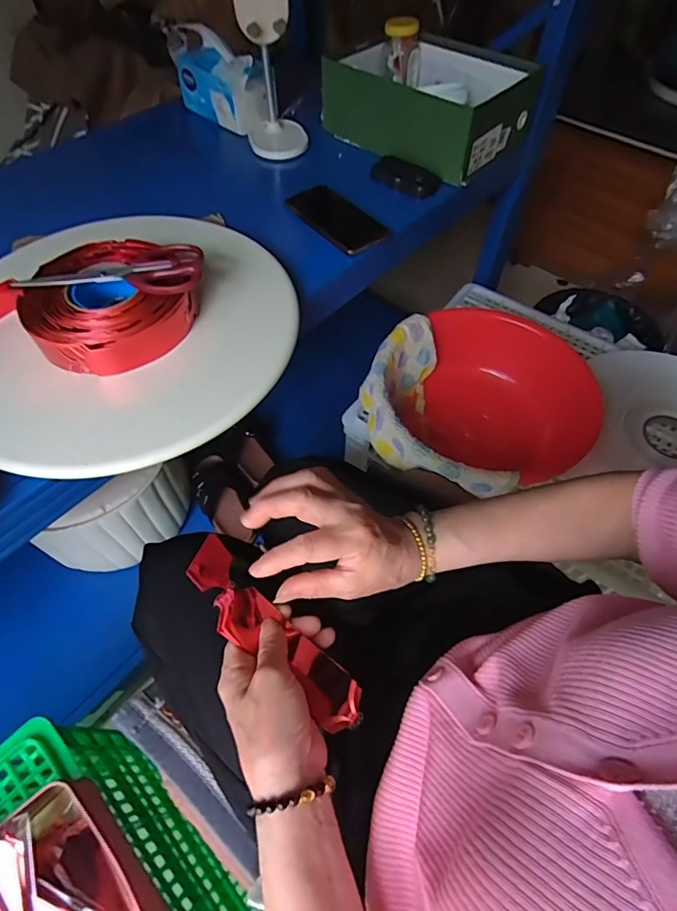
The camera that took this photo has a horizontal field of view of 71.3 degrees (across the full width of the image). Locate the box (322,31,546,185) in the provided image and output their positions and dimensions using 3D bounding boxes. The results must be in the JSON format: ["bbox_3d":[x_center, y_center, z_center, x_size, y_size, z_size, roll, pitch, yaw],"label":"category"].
[{"bbox_3d":[0.154,-0.605,0.806,0.306,0.108,0.231,37,65,21],"label":"box"}]

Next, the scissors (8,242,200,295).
[{"bbox_3d":[-0.250,-0.209,0.526,0.201,0.014,0.073,2,58,1],"label":"scissors"}]

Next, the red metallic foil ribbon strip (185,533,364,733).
[{"bbox_3d":[-0.047,0.130,0.342,0.162,0.028,0.041,44,65,0],"label":"red metallic foil ribbon strip"}]

